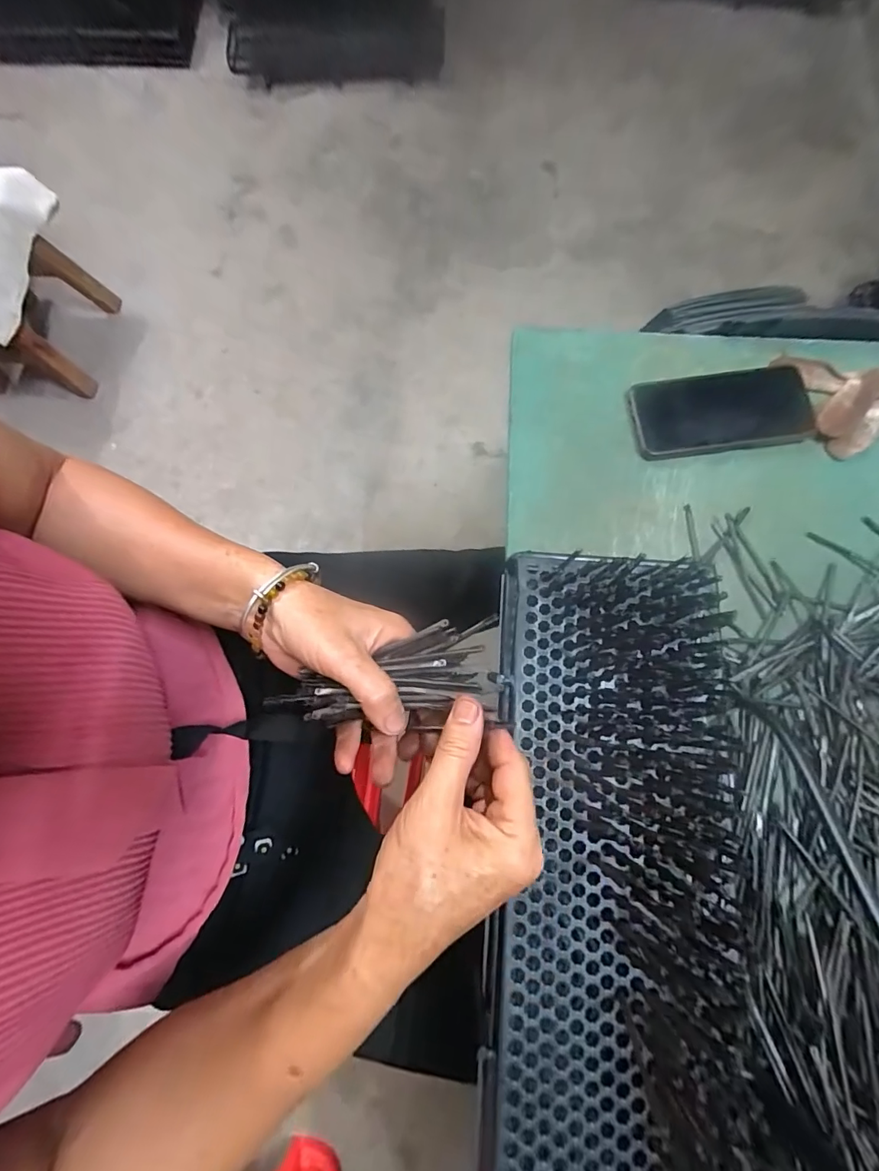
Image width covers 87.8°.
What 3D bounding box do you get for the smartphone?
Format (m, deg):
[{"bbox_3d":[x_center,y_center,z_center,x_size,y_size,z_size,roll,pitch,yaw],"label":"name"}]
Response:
[{"bbox_3d":[0.267,-0.163,0.429,0.164,0.012,0.080,-5,77,-1],"label":"smartphone"}]

